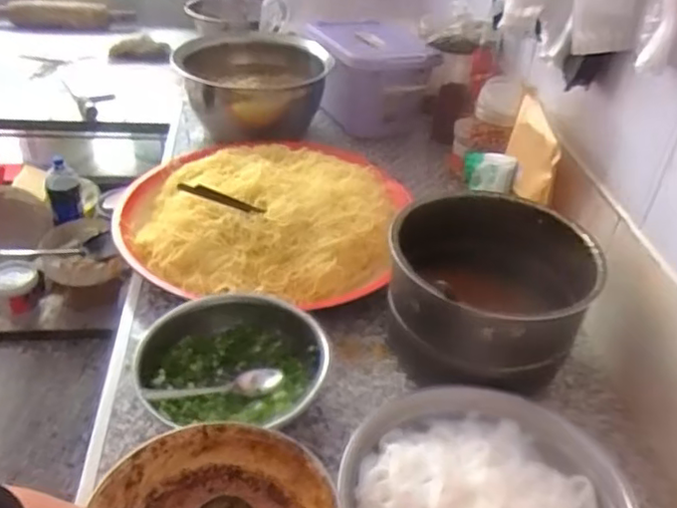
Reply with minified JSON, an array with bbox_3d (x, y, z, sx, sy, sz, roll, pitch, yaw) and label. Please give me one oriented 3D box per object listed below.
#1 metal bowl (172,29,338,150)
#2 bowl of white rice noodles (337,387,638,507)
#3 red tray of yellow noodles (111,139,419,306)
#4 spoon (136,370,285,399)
[{"bbox_3d":[-0.165,-0.321,1.256,0.277,0.139,0.272,2,37,-4],"label":"metal bowl"},{"bbox_3d":[0.126,0.225,0.598,0.235,0.071,0.235,3,37,-2],"label":"bowl of white rice noodles"},{"bbox_3d":[-0.115,-0.067,0.944,0.394,0.093,0.347,5,37,0],"label":"red tray of yellow noodles"},{"bbox_3d":[-0.133,0.144,0.692,0.155,0.020,0.035,2,32,-35],"label":"spoon"}]

